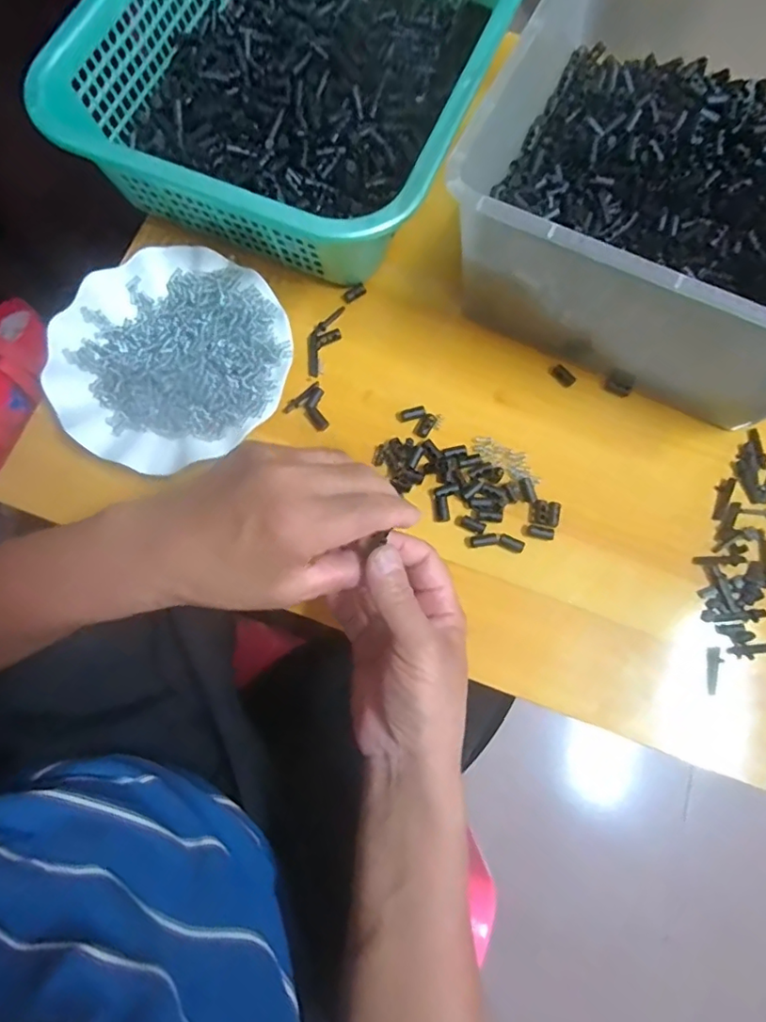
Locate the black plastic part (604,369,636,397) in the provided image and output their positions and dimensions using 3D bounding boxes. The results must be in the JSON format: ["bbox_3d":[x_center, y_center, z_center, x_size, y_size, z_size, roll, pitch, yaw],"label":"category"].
[{"bbox_3d":[0.190,-0.102,0.444,0.020,0.013,0.015,26,76,6],"label":"black plastic part"}]

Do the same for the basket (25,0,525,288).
[{"bbox_3d":[-0.058,-0.383,0.467,0.292,0.100,0.379,22,76,5],"label":"basket"}]

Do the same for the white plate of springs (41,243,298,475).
[{"bbox_3d":[-0.165,-0.120,0.437,0.177,0.024,0.178,0,75,-1],"label":"white plate of springs"}]

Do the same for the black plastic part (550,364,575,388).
[{"bbox_3d":[0.145,-0.110,0.449,0.009,0.006,0.021,-43,80,-11],"label":"black plastic part"}]

